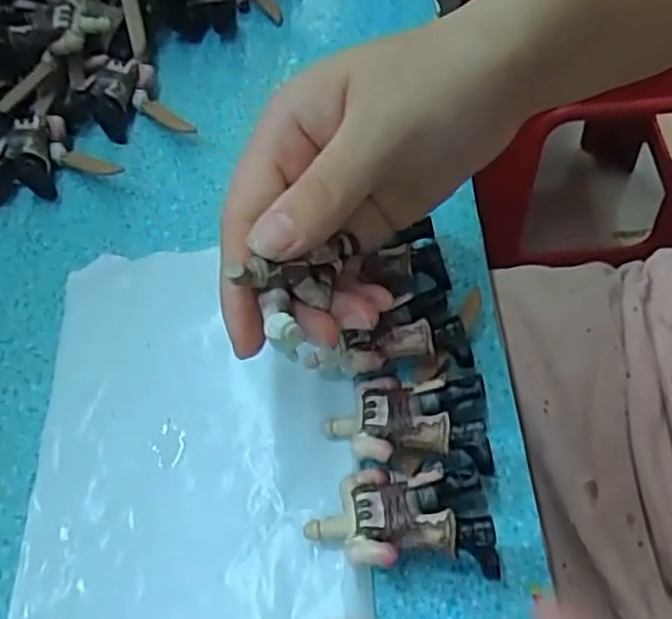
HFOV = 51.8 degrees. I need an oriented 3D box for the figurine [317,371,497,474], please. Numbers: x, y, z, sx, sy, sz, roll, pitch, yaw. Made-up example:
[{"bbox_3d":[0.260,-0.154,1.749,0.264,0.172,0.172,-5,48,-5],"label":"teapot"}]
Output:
[{"bbox_3d":[0.025,0.041,0.249,0.057,0.024,0.034,2,56,6],"label":"figurine"}]

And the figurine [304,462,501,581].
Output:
[{"bbox_3d":[0.021,0.070,0.229,0.059,0.024,0.034,0,56,5],"label":"figurine"}]

